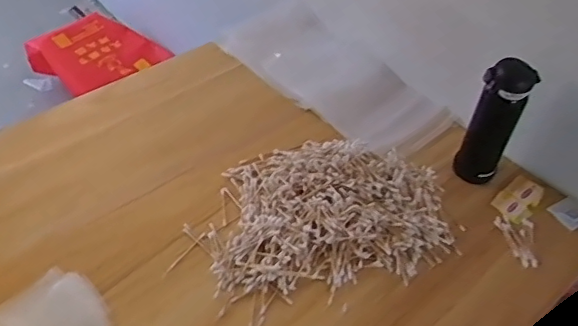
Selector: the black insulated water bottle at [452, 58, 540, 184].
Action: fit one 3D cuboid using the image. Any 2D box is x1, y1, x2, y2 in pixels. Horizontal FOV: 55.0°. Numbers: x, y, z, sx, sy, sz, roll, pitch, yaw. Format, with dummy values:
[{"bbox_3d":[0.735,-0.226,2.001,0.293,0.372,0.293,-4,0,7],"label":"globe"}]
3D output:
[{"bbox_3d":[0.329,-0.065,0.889,0.070,0.205,0.077,27,50,19],"label":"black insulated water bottle"}]

